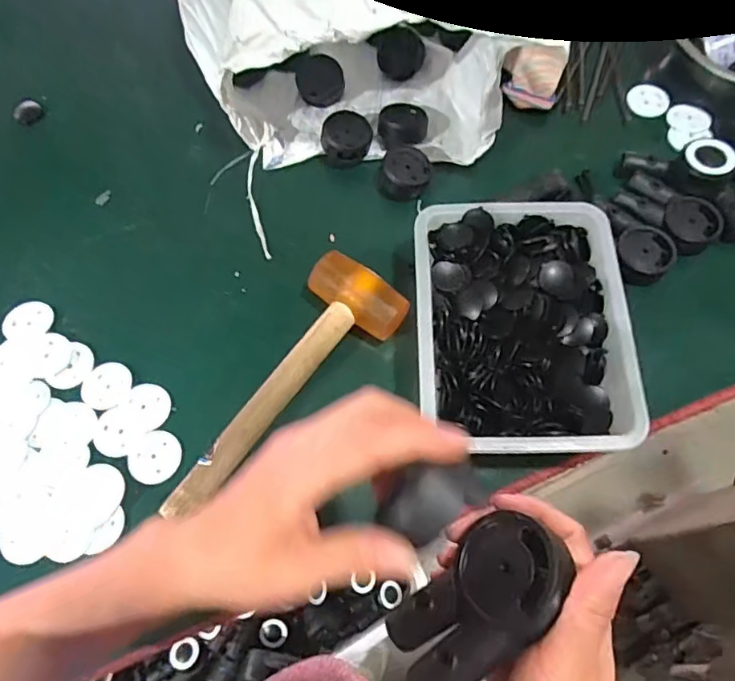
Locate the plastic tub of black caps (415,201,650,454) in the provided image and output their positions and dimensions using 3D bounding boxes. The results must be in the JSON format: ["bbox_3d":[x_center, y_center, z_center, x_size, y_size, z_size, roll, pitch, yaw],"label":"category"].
[{"bbox_3d":[0.135,-0.011,0.519,0.180,0.063,0.238,0,65,0],"label":"plastic tub of black caps"}]

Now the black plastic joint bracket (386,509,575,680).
[{"bbox_3d":[0.059,0.137,0.289,0.098,0.030,0.053,-46,42,8],"label":"black plastic joint bracket"}]

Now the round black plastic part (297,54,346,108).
[{"bbox_3d":[-0.054,-0.307,0.673,0.054,0.034,0.060,-9,65,-4],"label":"round black plastic part"}]

